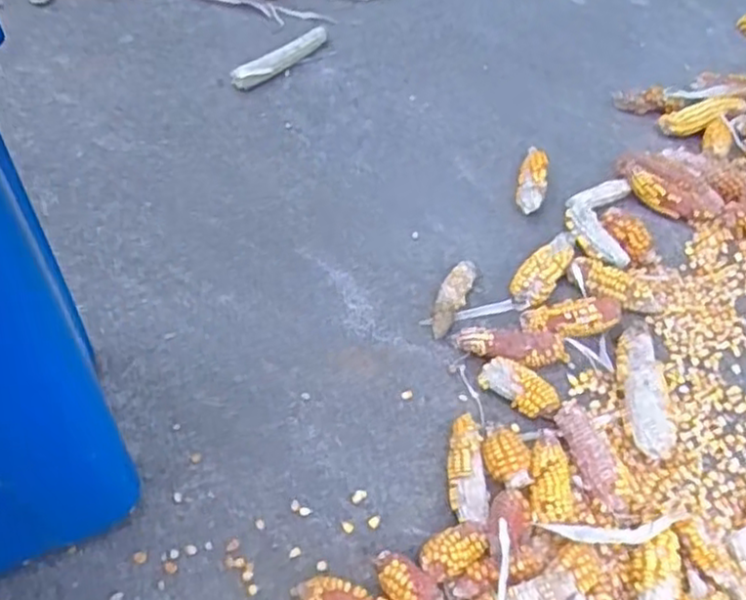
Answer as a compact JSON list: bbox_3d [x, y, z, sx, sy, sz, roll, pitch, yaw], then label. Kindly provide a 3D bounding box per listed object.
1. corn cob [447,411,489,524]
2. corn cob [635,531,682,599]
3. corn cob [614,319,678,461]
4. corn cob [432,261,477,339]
[{"bbox_3d":[0.080,0.147,0.610,0.030,0.027,0.097,1,51,-2],"label":"corn cob"},{"bbox_3d":[0.218,0.229,0.545,0.035,0.034,0.101,14,52,8],"label":"corn cob"},{"bbox_3d":[0.253,0.083,0.657,0.042,0.035,0.147,7,51,3],"label":"corn cob"},{"bbox_3d":[0.083,-0.001,0.741,0.028,0.018,0.105,18,52,11],"label":"corn cob"}]

